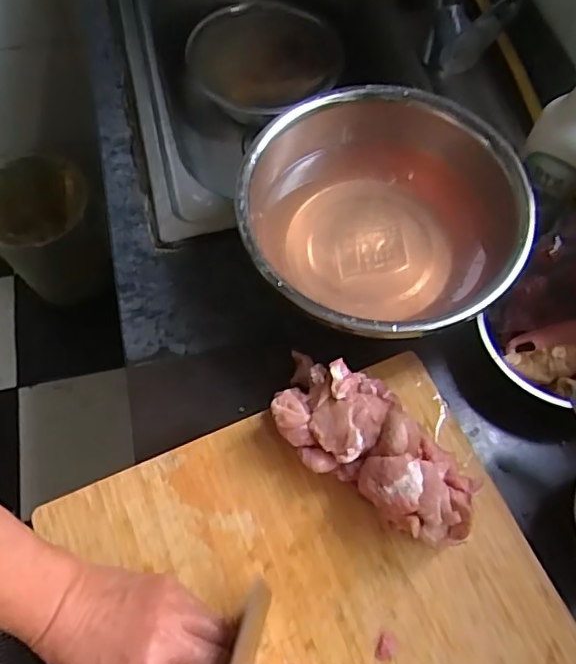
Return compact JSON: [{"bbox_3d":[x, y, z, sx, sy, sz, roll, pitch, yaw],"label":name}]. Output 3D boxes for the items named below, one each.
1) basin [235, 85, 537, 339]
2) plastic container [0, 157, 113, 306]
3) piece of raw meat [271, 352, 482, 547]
[{"bbox_3d":[0.082,-0.094,0.537,0.239,0.116,0.240,0,62,0],"label":"basin"},{"bbox_3d":[-0.519,-0.207,1.214,0.265,0.243,0.204,3,62,1],"label":"plastic container"},{"bbox_3d":[0.065,0.090,0.455,0.182,0.071,0.082,33,67,16],"label":"piece of raw meat"}]

